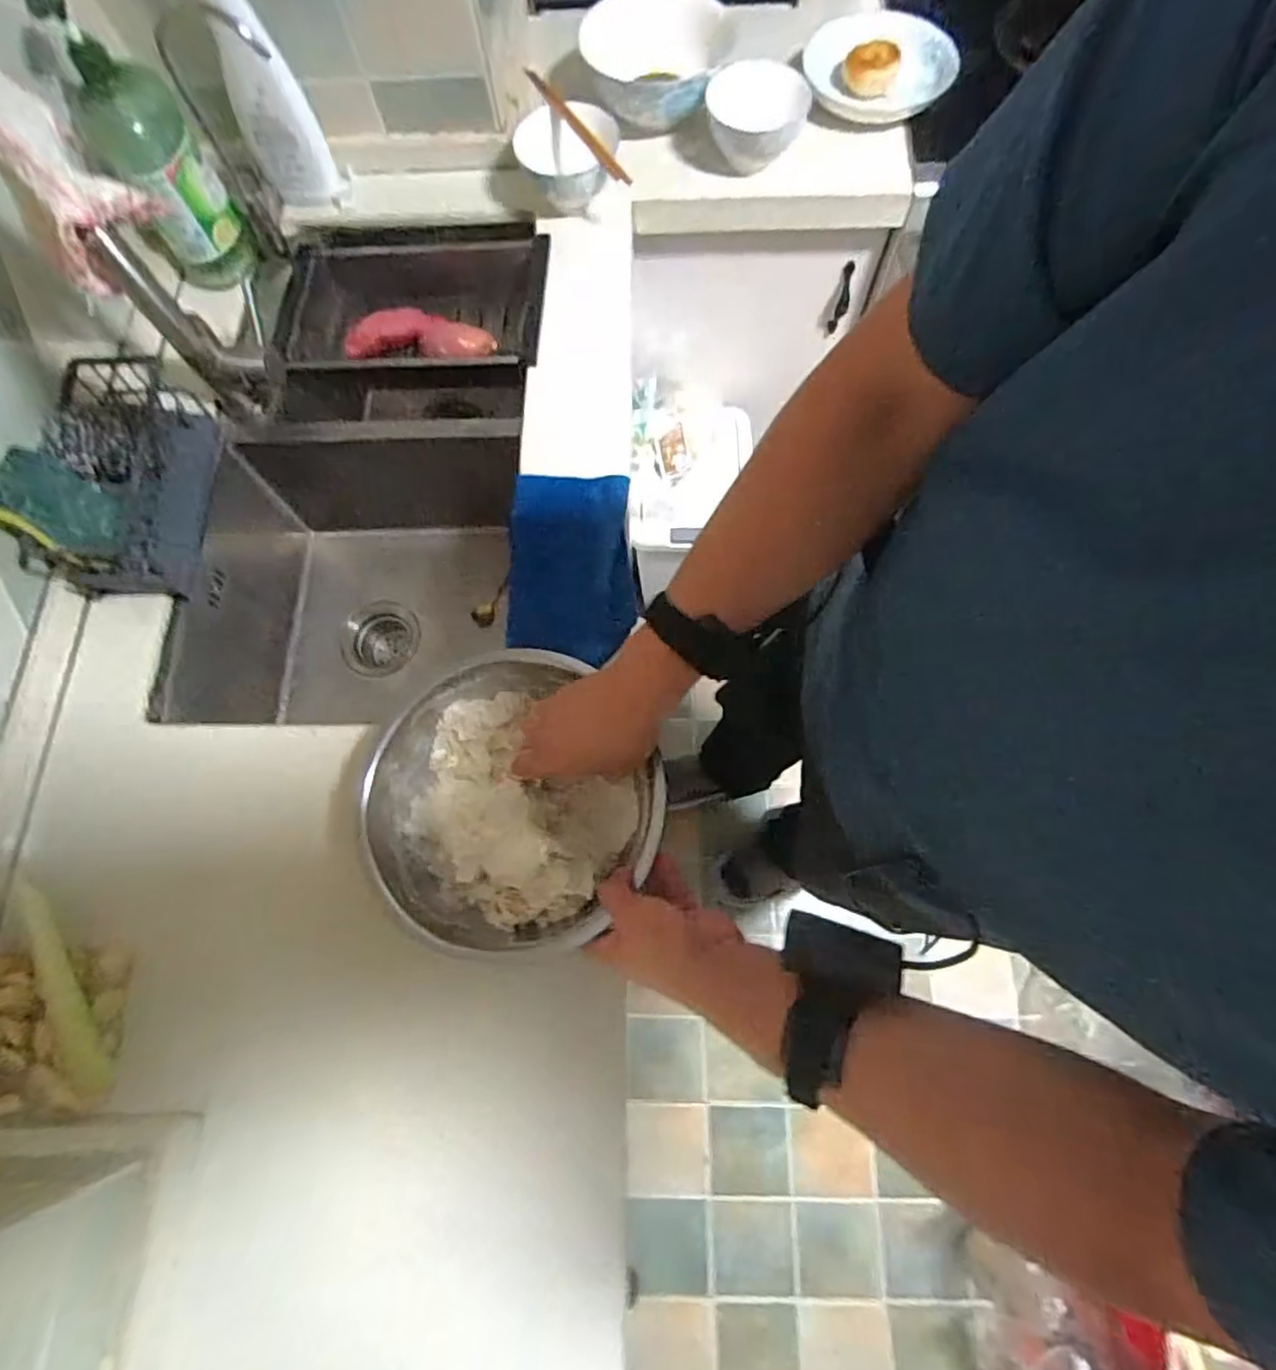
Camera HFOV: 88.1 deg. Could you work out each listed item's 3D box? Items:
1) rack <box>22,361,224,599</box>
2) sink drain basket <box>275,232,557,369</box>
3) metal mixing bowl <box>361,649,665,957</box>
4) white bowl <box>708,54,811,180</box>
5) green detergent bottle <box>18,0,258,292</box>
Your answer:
[{"bbox_3d":[-0.540,-0.223,0.701,0.130,0.101,0.244,1,72,2],"label":"rack"},{"bbox_3d":[-0.300,-0.477,0.870,0.335,0.091,0.201,4,72,3],"label":"sink drain basket"},{"bbox_3d":[-0.109,0.102,0.577,0.234,0.076,0.232,0,72,1],"label":"metal mixing bowl"},{"bbox_3d":[0.150,-0.712,0.829,0.119,0.089,0.119,0,72,1],"label":"white bowl"},{"bbox_3d":[-0.546,-0.592,0.733,0.108,0.268,0.097,-30,73,-8],"label":"green detergent bottle"}]

